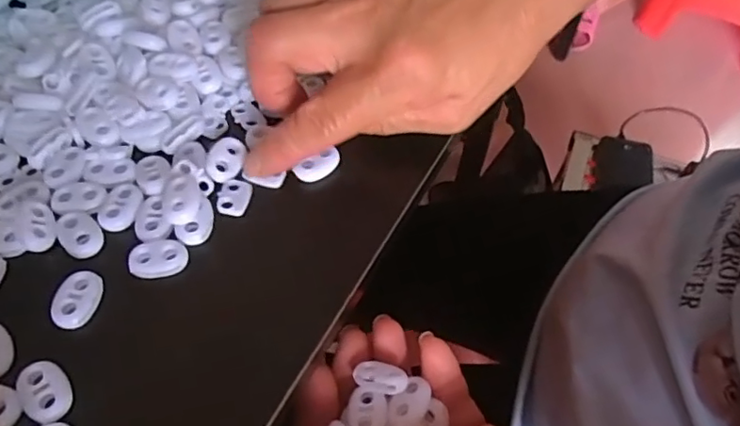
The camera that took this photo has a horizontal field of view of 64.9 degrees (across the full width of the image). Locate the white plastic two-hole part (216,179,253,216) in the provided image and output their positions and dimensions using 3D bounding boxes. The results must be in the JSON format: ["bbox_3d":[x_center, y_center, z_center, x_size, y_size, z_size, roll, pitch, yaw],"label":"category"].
[{"bbox_3d":[-0.059,-0.008,0.253,0.015,0.004,0.018,11,55,4],"label":"white plastic two-hole part"}]

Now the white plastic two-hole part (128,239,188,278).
[{"bbox_3d":[-0.085,0.018,0.234,0.022,0.004,0.014,-8,56,-9],"label":"white plastic two-hole part"}]

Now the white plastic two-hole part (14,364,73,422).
[{"bbox_3d":[-0.114,0.062,0.202,0.016,0.004,0.022,-33,63,-23],"label":"white plastic two-hole part"}]

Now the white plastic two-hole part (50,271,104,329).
[{"bbox_3d":[-0.112,0.033,0.223,0.016,0.004,0.023,6,55,1],"label":"white plastic two-hole part"}]

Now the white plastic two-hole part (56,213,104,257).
[{"bbox_3d":[-0.120,0.008,0.240,0.016,0.004,0.022,-35,64,-24],"label":"white plastic two-hole part"}]

